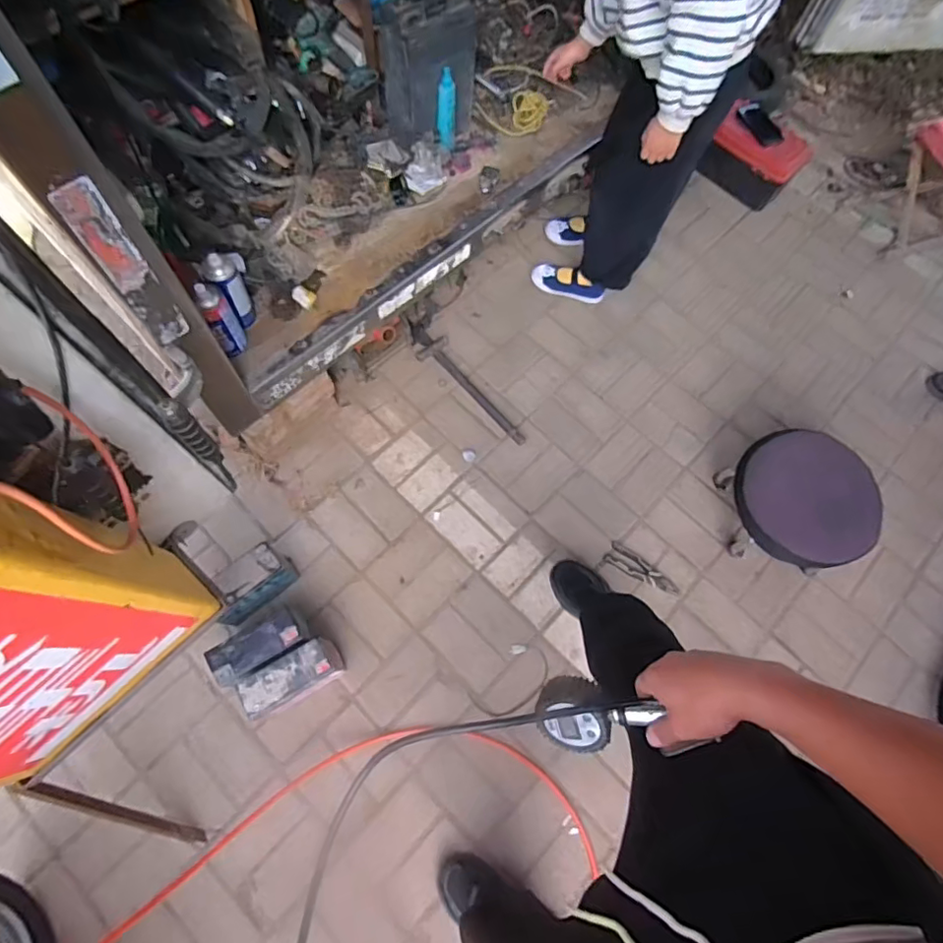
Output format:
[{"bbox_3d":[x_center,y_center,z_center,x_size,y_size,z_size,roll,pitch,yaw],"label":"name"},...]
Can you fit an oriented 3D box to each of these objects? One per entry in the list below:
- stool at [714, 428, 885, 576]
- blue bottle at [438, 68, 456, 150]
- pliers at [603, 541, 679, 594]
[{"bbox_3d":[0.765,0.075,1.301,0.293,0.190,0.301,1,70,-2],"label":"stool"},{"bbox_3d":[-0.060,-0.849,1.304,0.042,0.164,0.036,6,49,2],"label":"blue bottle"},{"bbox_3d":[0.419,0.244,1.364,0.188,0.011,0.060,34,72,9],"label":"pliers"}]

